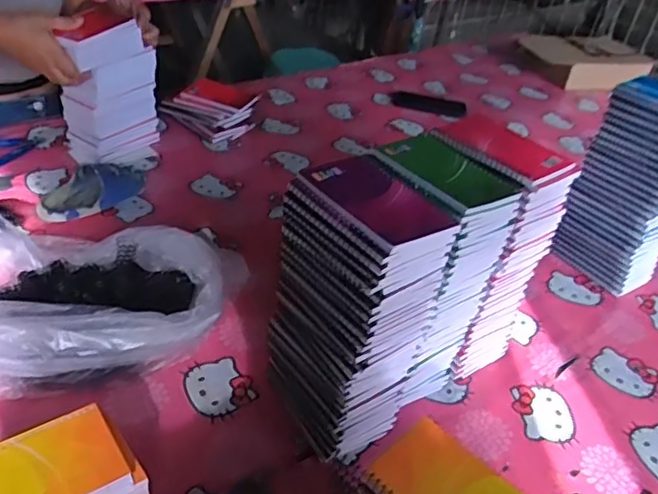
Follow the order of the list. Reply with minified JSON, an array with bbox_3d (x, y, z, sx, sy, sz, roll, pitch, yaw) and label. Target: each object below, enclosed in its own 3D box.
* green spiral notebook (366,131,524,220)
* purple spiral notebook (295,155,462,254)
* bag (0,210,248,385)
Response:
[{"bbox_3d":[0.112,-0.073,0.600,0.108,0.020,0.122,-21,49,-38],"label":"green spiral notebook"},{"bbox_3d":[0.040,-0.043,0.539,0.093,0.018,0.122,-22,46,-35],"label":"purple spiral notebook"},{"bbox_3d":[-0.293,0.049,0.726,0.365,0.109,0.257,1,36,-9],"label":"bag"}]

